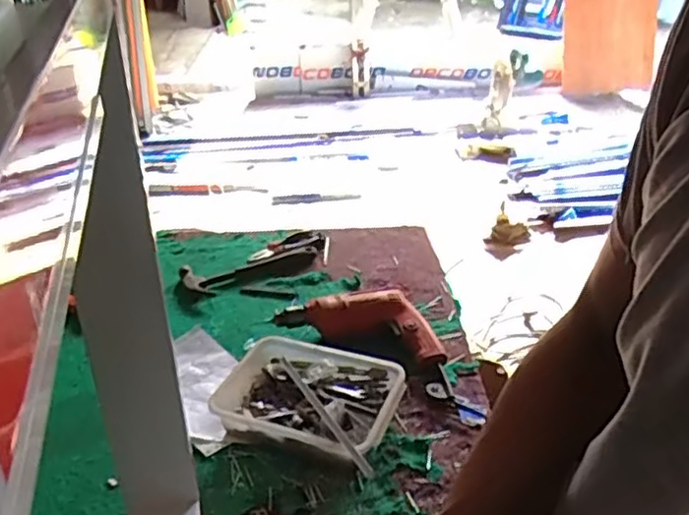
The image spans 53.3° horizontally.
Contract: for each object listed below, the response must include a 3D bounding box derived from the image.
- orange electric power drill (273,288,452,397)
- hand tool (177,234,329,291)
[{"bbox_3d":[0.051,0.107,1.038,0.285,0.062,0.153,17,34,27],"label":"orange electric power drill"},{"bbox_3d":[-0.154,0.004,1.265,0.293,0.023,0.081,-19,34,-27],"label":"hand tool"}]

